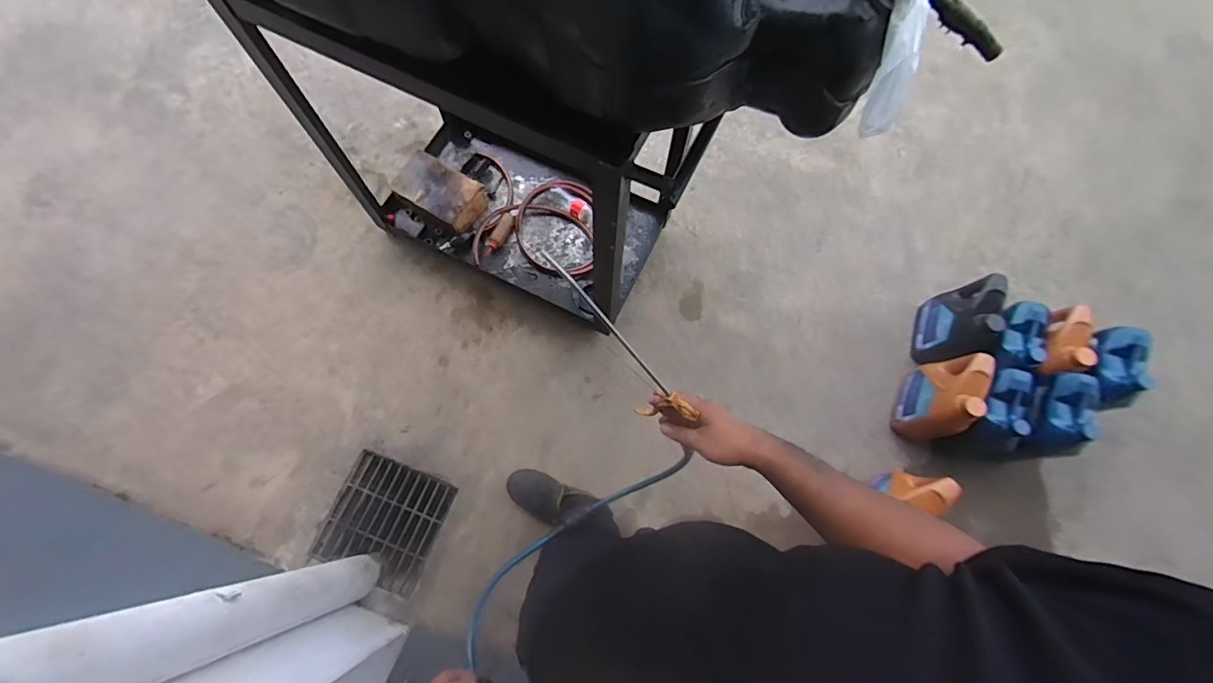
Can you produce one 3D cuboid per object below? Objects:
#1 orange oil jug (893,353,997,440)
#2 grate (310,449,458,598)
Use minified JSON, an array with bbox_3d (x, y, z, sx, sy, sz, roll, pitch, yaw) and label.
[{"bbox_3d":[0.963,0.154,1.471,0.112,0.280,0.222,33,75,8],"label":"orange oil jug"},{"bbox_3d":[-0.602,0.488,1.405,0.277,0.033,0.294,23,74,-2],"label":"grate"}]

